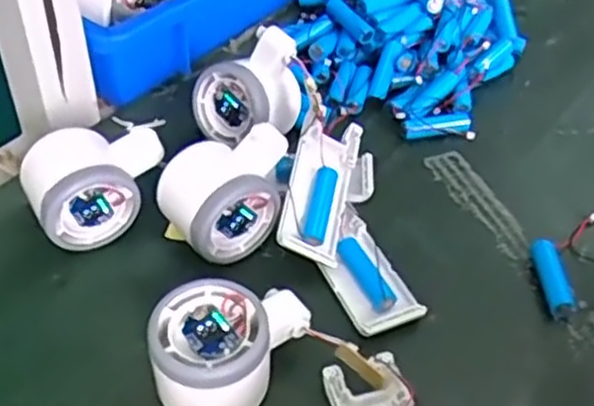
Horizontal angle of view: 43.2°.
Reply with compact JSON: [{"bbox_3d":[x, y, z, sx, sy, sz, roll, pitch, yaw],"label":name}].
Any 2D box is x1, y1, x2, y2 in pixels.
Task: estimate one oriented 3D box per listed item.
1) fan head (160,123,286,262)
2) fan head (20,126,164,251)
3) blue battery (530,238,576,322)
[{"bbox_3d":[-0.041,-0.005,0.452,0.081,0.056,0.061,-26,51,-27],"label":"fan head"},{"bbox_3d":[-0.121,-0.014,0.459,0.083,0.052,0.056,-20,49,-22],"label":"fan head"},{"bbox_3d":[0.150,0.044,0.442,0.014,0.017,0.051,-1,44,-4],"label":"blue battery"}]

